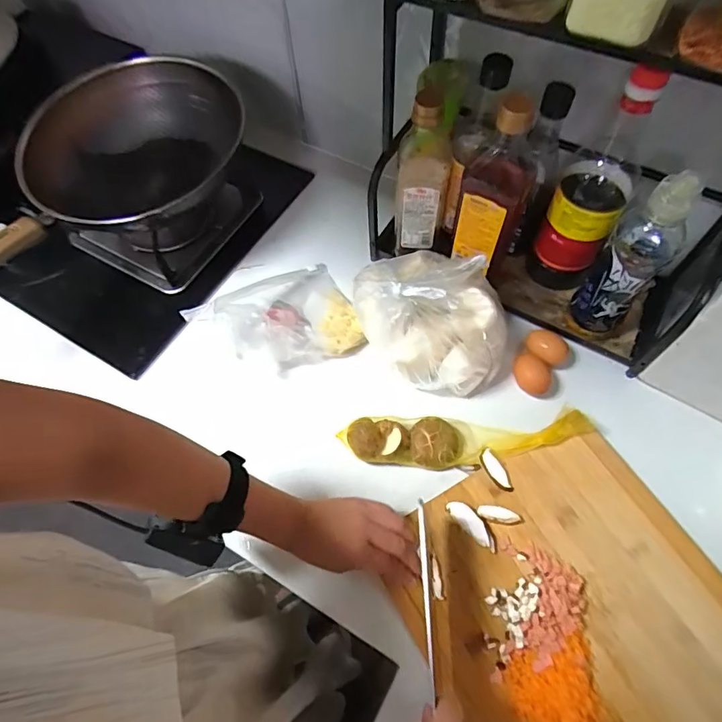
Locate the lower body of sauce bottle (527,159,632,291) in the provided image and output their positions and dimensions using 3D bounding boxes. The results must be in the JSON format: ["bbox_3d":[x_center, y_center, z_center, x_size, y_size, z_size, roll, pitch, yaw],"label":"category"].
[{"bbox_3d":[0.270,-0.162,0.606,0.075,0.177,0.077,26,67,15],"label":"lower body of sauce bottle"}]

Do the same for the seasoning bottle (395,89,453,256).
[{"bbox_3d":[0.076,-0.226,0.585,0.062,0.210,0.056,5,63,5],"label":"seasoning bottle"}]

